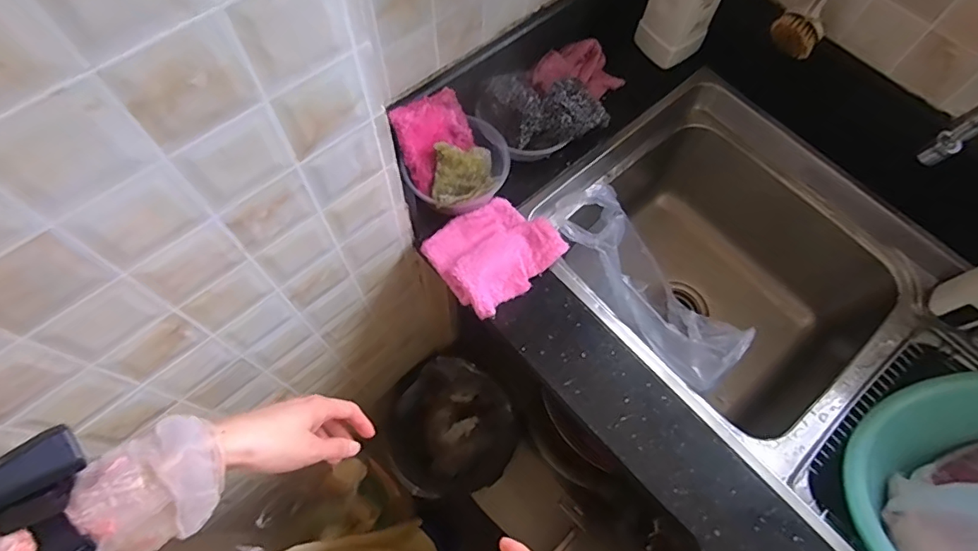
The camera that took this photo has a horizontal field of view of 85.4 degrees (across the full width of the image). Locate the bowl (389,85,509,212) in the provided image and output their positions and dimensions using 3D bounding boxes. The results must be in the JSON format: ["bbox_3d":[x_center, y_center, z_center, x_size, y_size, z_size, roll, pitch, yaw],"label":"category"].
[{"bbox_3d":[-0.045,-0.146,0.671,0.125,0.082,0.140,-24,70,-12],"label":"bowl"}]

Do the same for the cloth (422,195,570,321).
[{"bbox_3d":[0.008,-0.034,0.661,0.143,0.034,0.122,-36,73,-16],"label":"cloth"}]

